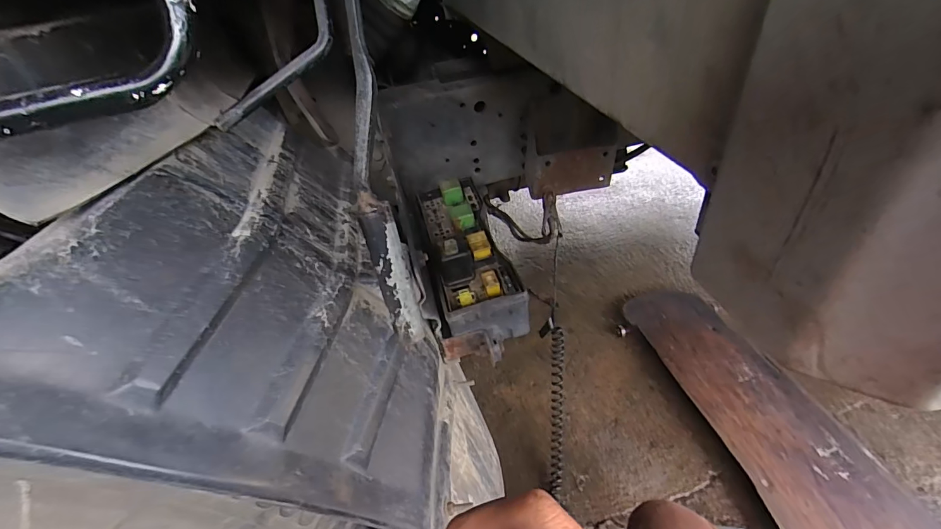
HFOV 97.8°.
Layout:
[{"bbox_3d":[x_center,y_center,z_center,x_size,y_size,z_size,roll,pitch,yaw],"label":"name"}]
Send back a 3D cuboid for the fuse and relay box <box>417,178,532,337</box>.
[{"bbox_3d":[-0.009,-0.017,0.499,0.090,0.079,0.256,-13,40,-6],"label":"fuse and relay box"}]

